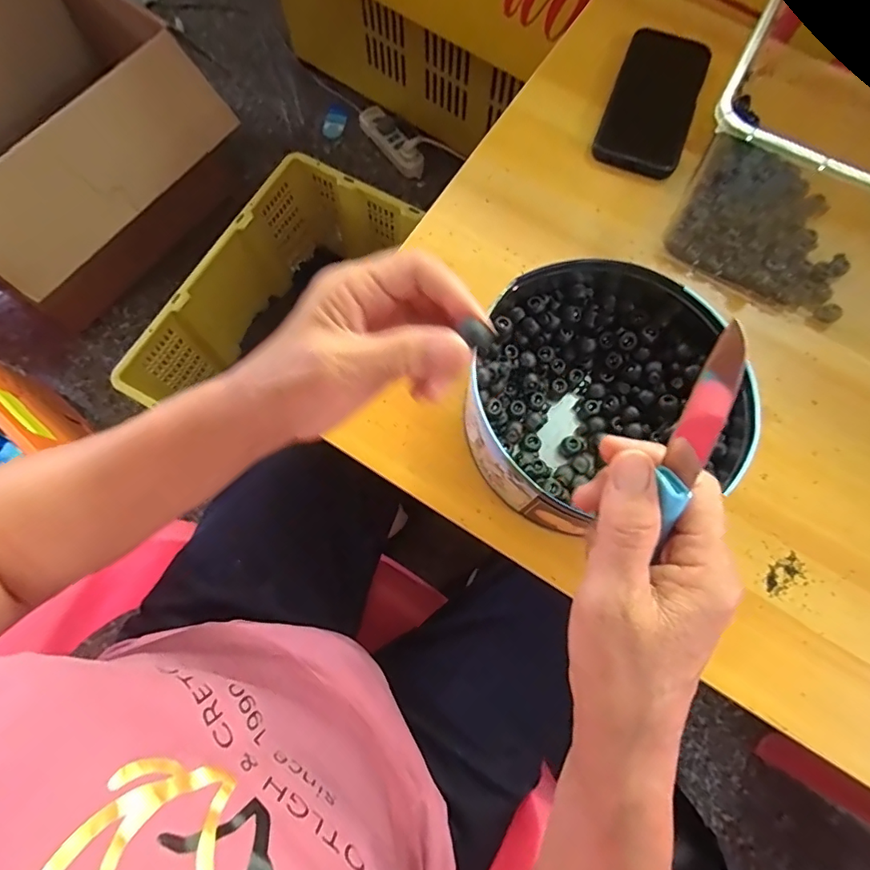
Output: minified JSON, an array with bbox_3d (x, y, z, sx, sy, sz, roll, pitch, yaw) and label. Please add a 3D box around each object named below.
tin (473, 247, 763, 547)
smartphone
[{"bbox_3d":[0.120,-0.035,0.375,0.189,0.071,0.185,0,75,-1],"label":"tin"},{"bbox_3d":[0.208,-0.320,0.483,0.076,0.019,0.151,19,75,4],"label":"smartphone"}]

